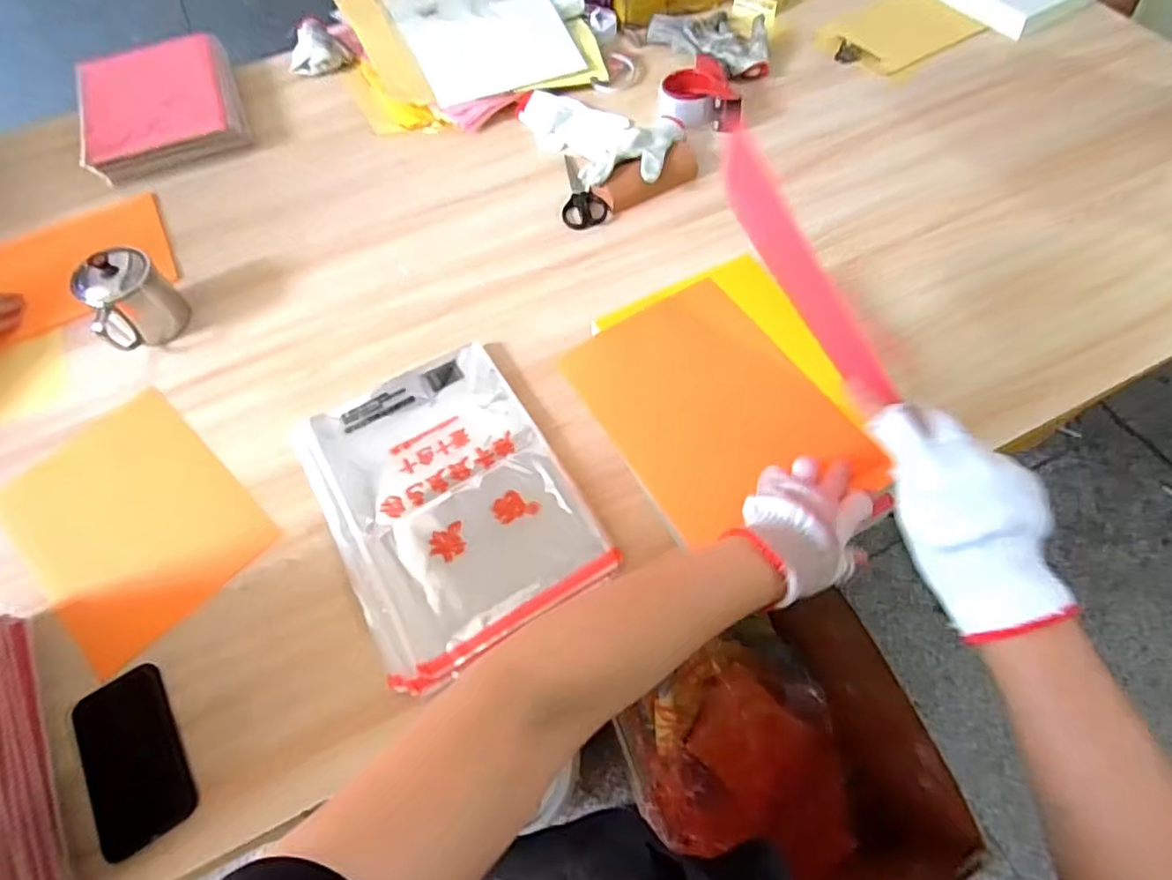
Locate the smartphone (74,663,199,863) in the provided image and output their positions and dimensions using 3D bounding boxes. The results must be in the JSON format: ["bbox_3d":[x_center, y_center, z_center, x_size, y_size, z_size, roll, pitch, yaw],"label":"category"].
[{"bbox_3d":[-0.408,0.284,0.540,0.079,0.010,0.149,-28,64,-13],"label":"smartphone"}]

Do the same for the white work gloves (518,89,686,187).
[{"bbox_3d":[0.014,-0.475,0.924,0.170,0.043,0.295,-40,67,-19],"label":"white work gloves"}]

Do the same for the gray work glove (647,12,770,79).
[{"bbox_3d":[0.235,-0.702,1.054,0.164,0.034,0.231,-32,65,-15],"label":"gray work glove"}]

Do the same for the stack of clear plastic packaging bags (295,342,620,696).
[{"bbox_3d":[-0.150,0.060,0.654,0.243,0.026,0.328,-29,64,-14],"label":"stack of clear plastic packaging bags"}]

